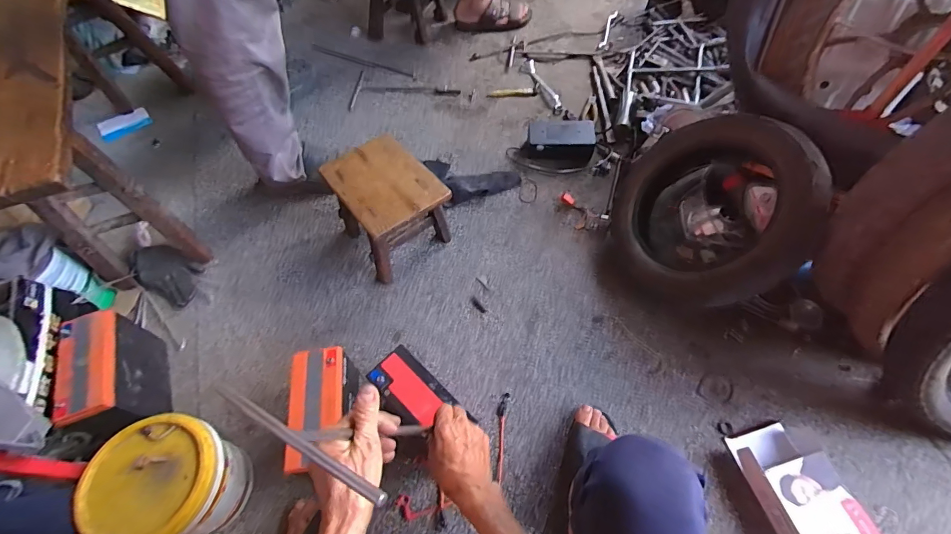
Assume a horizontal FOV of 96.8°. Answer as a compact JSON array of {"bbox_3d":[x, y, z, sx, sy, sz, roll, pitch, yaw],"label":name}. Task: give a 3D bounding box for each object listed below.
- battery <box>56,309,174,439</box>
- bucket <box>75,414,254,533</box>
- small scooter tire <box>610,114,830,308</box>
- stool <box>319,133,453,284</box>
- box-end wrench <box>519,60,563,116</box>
[{"bbox_3d":[-0.650,0.200,0.765,0.105,0.155,0.187,-27,62,-15],"label":"battery"},{"bbox_3d":[-0.470,0.343,0.675,0.182,0.178,0.169,0,58,1],"label":"bucket"},{"bbox_3d":[0.450,-0.105,0.816,0.094,0.360,0.356,1,14,-42],"label":"small scooter tire"},{"bbox_3d":[-0.186,-0.122,0.909,0.183,0.191,0.229,-33,64,-18],"label":"stool"},{"bbox_3d":[0.195,-0.543,1.261,0.050,0.010,0.255,-16,59,-8],"label":"box-end wrench"}]

